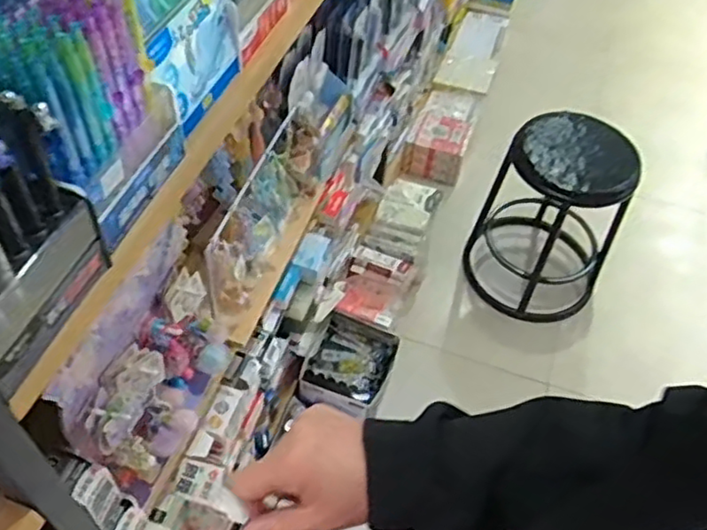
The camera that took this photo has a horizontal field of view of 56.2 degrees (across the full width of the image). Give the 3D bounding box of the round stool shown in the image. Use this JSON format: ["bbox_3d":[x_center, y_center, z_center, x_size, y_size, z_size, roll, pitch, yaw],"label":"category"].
[{"bbox_3d":[0.513,-0.129,1.742,0.344,0.504,0.324,2,51,-3],"label":"round stool"}]

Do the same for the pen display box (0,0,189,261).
[{"bbox_3d":[-0.213,-0.120,0.524,0.083,0.166,0.138,16,52,8],"label":"pen display box"}]

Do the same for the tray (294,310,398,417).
[{"bbox_3d":[-0.007,0.218,1.491,0.173,0.060,0.221,18,52,10],"label":"tray"}]

